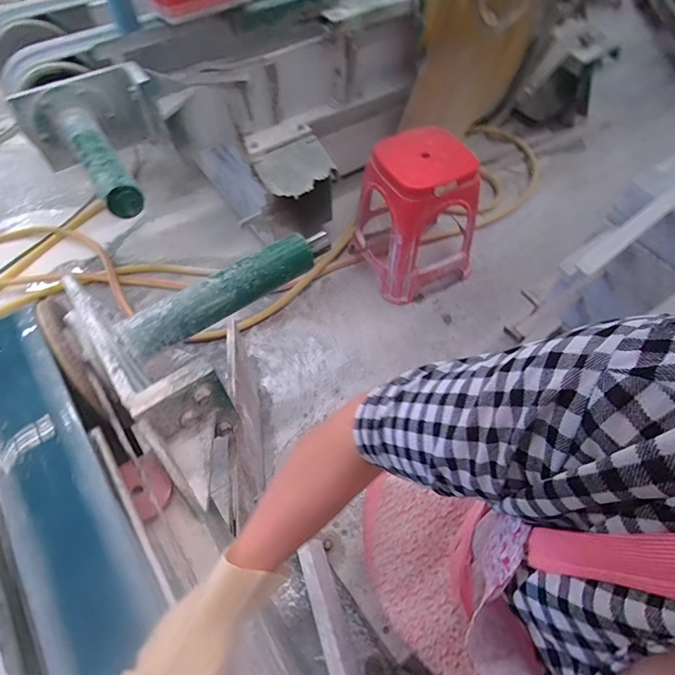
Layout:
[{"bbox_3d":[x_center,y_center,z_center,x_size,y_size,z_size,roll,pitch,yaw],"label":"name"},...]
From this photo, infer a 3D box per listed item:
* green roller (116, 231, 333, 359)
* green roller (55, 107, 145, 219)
[{"bbox_3d":[-0.200,-0.100,0.864,0.456,0.078,0.074,-32,60,-16],"label":"green roller"},{"bbox_3d":[-0.608,-0.458,1.086,0.087,0.095,0.417,-32,60,-16],"label":"green roller"}]

